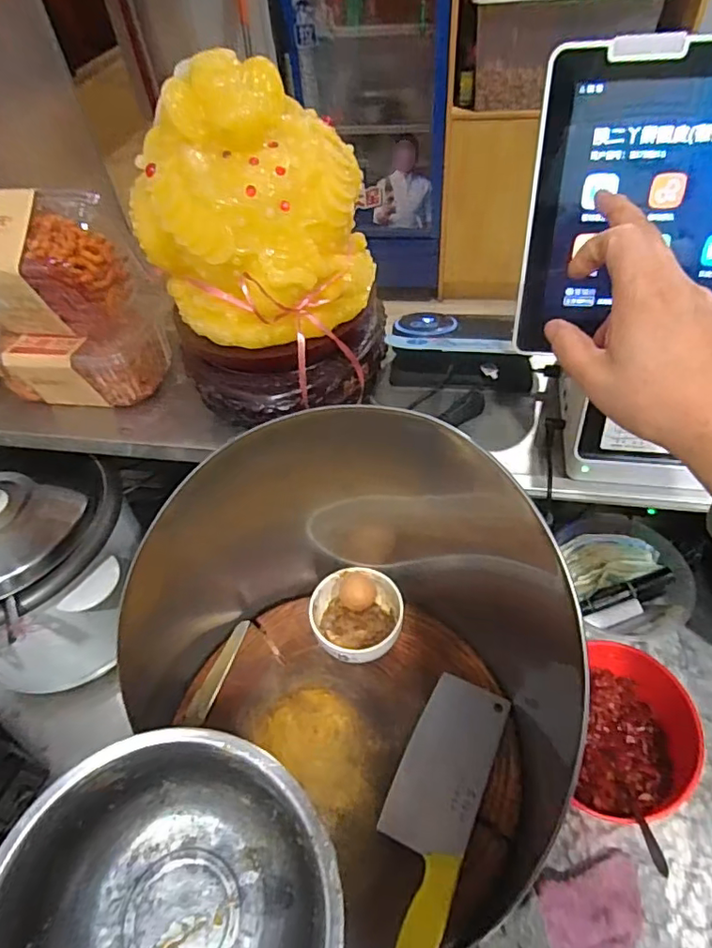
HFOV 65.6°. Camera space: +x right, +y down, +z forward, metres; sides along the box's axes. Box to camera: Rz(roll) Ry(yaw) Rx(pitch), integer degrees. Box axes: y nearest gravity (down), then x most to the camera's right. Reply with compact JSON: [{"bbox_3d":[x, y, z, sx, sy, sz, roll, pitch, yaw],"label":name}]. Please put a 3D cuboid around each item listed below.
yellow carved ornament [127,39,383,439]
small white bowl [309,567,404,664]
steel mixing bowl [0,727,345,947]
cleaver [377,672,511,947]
[{"bbox_3d":[-0.082,-0.192,0.480,0.168,0.243,0.151,13,52,17],"label":"yellow carved ornament"},{"bbox_3d":[0.001,0.169,0.648,0.104,0.056,0.106,-3,49,4],"label":"small white bowl"},{"bbox_3d":[-0.117,0.291,0.349,0.213,0.105,0.204,-3,49,4],"label":"steel mixing bowl"},{"bbox_3d":[0.071,0.325,0.527,0.082,0.029,0.268,17,54,20],"label":"cleaver"}]

